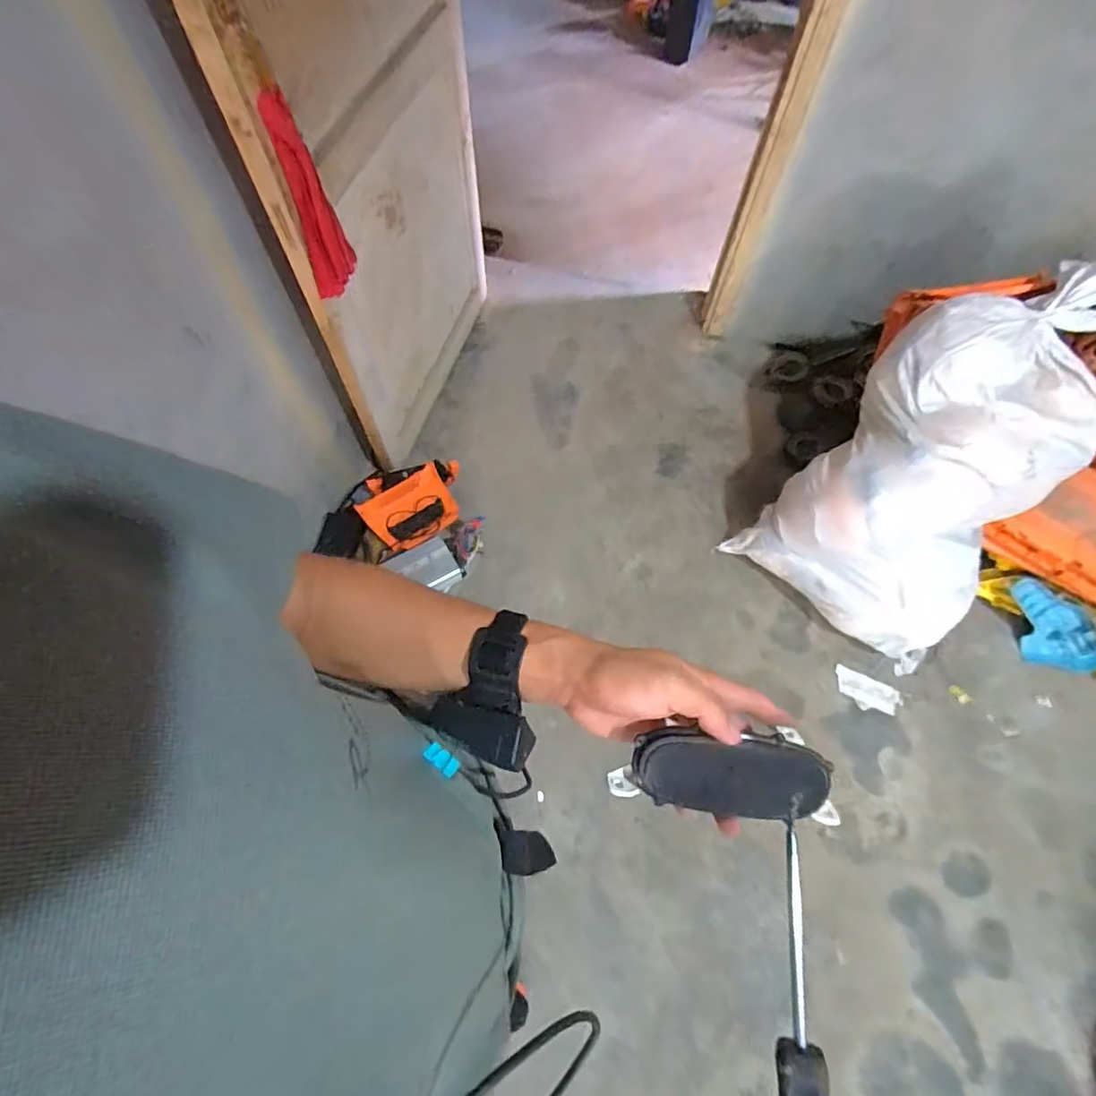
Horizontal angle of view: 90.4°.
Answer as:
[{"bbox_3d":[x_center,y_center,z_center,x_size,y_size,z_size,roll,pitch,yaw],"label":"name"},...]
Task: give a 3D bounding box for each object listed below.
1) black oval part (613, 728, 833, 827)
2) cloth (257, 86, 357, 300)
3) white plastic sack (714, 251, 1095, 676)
[{"bbox_3d":[0.117,0.149,0.364,0.149,0.035,0.056,5,86,-3],"label":"black oval part"},{"bbox_3d":[-0.404,-0.580,0.930,0.084,0.310,0.038,-26,68,-13],"label":"cloth"},{"bbox_3d":[0.866,-0.170,1.252,0.518,0.606,0.563,34,68,13],"label":"white plastic sack"}]

